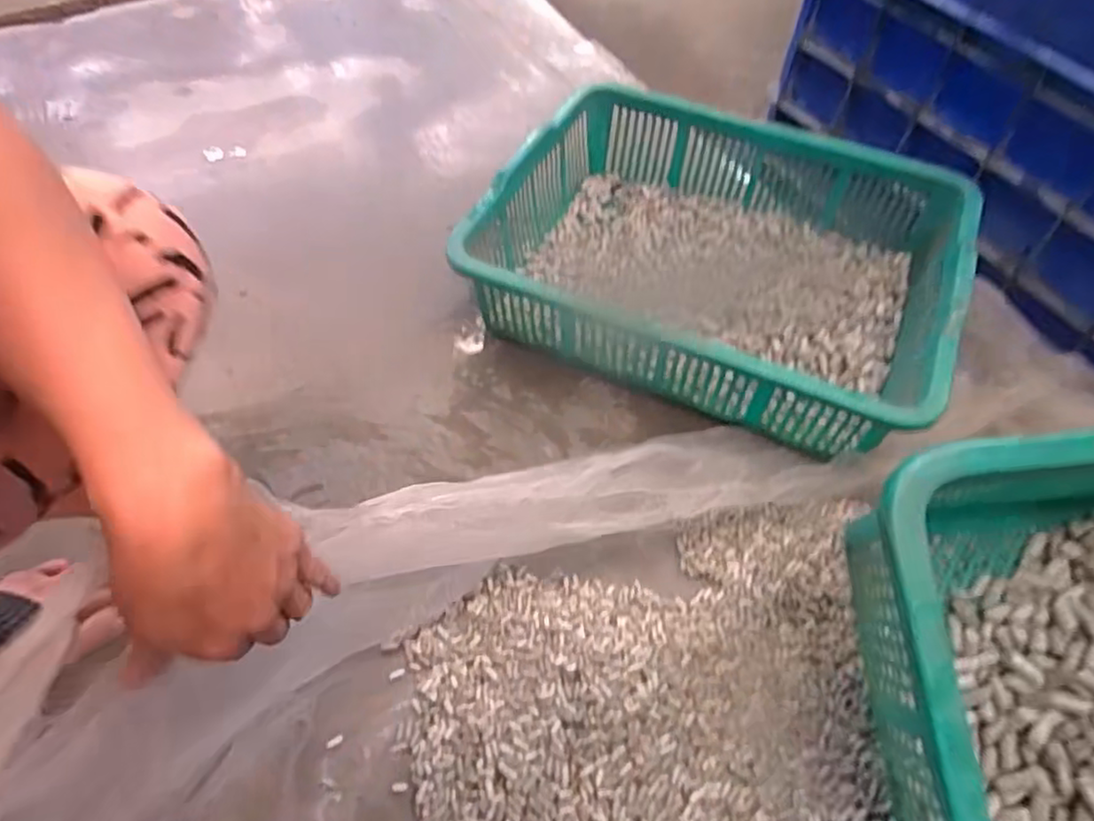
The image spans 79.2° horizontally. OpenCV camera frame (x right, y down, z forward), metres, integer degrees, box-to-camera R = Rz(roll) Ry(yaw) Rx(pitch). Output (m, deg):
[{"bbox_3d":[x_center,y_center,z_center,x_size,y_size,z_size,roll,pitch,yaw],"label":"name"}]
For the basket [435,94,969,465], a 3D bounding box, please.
[{"bbox_3d":[0.187,-0.175,0.726,0.465,0.124,0.380,21,57,13],"label":"basket"}]

